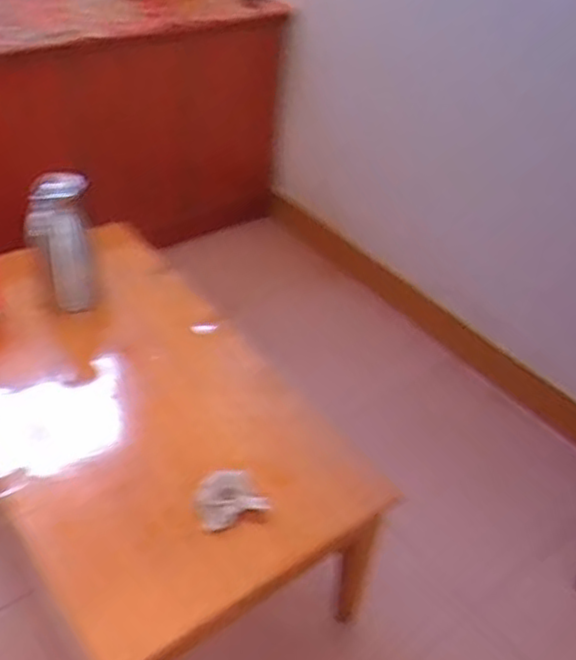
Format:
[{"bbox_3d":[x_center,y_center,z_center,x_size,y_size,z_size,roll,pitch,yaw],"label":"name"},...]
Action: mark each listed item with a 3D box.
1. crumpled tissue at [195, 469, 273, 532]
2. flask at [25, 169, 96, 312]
[{"bbox_3d":[-0.100,0.296,1.249,0.120,0.069,0.082,-11,42,-20],"label":"crumpled tissue"},{"bbox_3d":[-0.506,-0.184,1.612,0.137,0.304,0.130,-2,40,-10],"label":"flask"}]

